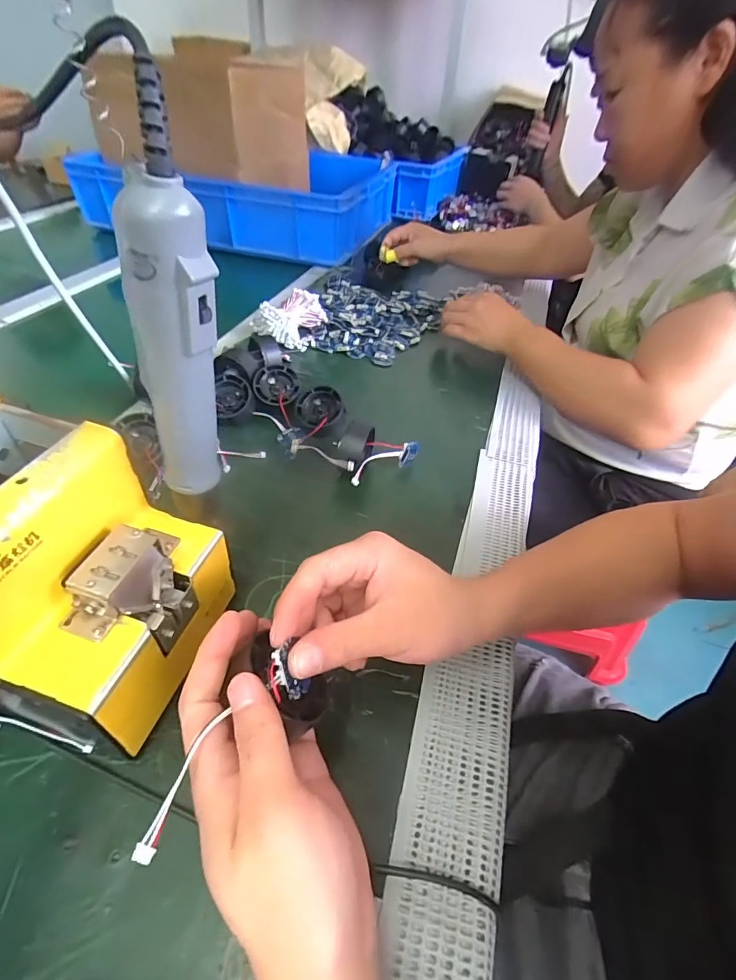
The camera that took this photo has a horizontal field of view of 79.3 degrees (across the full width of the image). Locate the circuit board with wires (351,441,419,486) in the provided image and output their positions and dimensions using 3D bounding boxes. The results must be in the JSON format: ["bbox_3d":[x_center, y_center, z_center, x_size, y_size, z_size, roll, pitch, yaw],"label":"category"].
[{"bbox_3d":[0.013,-0.030,0.436,0.028,0.029,0.099,36,39,29],"label":"circuit board with wires"}]

